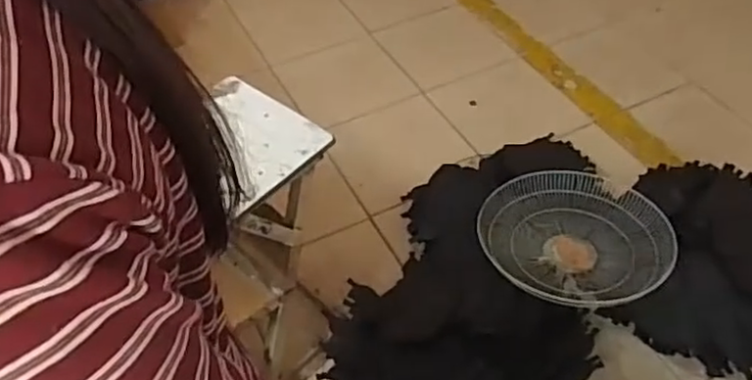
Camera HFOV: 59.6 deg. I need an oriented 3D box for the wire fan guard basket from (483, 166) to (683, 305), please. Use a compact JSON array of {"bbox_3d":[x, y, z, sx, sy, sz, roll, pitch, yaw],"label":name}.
[{"bbox_3d":[0.462,0.112,1.554,0.415,0.071,0.369,-5,47,-1],"label":"wire fan guard basket"}]

